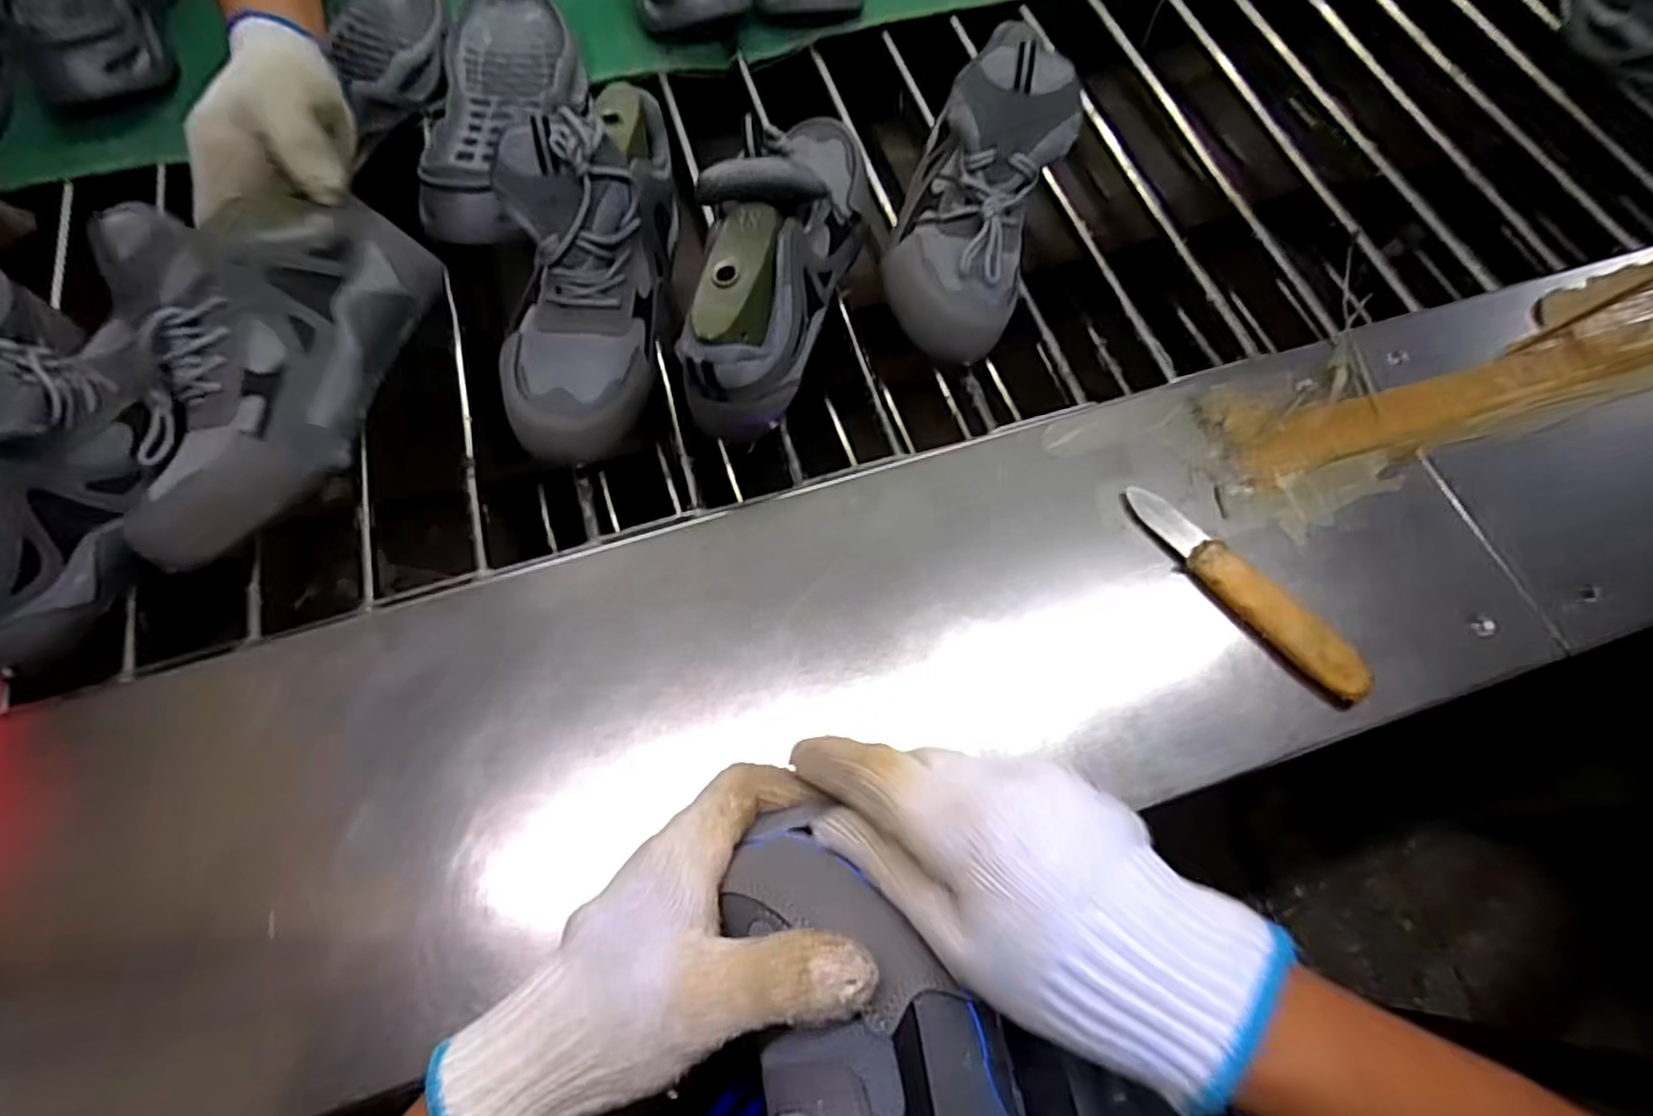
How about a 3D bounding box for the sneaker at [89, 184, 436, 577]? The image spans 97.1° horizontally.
[{"bbox_3d":[-0.342,-0.121,0.432,0.107,0.103,0.239,9,66,4],"label":"sneaker"}]

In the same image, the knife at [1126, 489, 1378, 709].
[{"bbox_3d":[0.240,0.017,0.422,0.030,0.015,0.161,-39,74,-16],"label":"knife"}]

